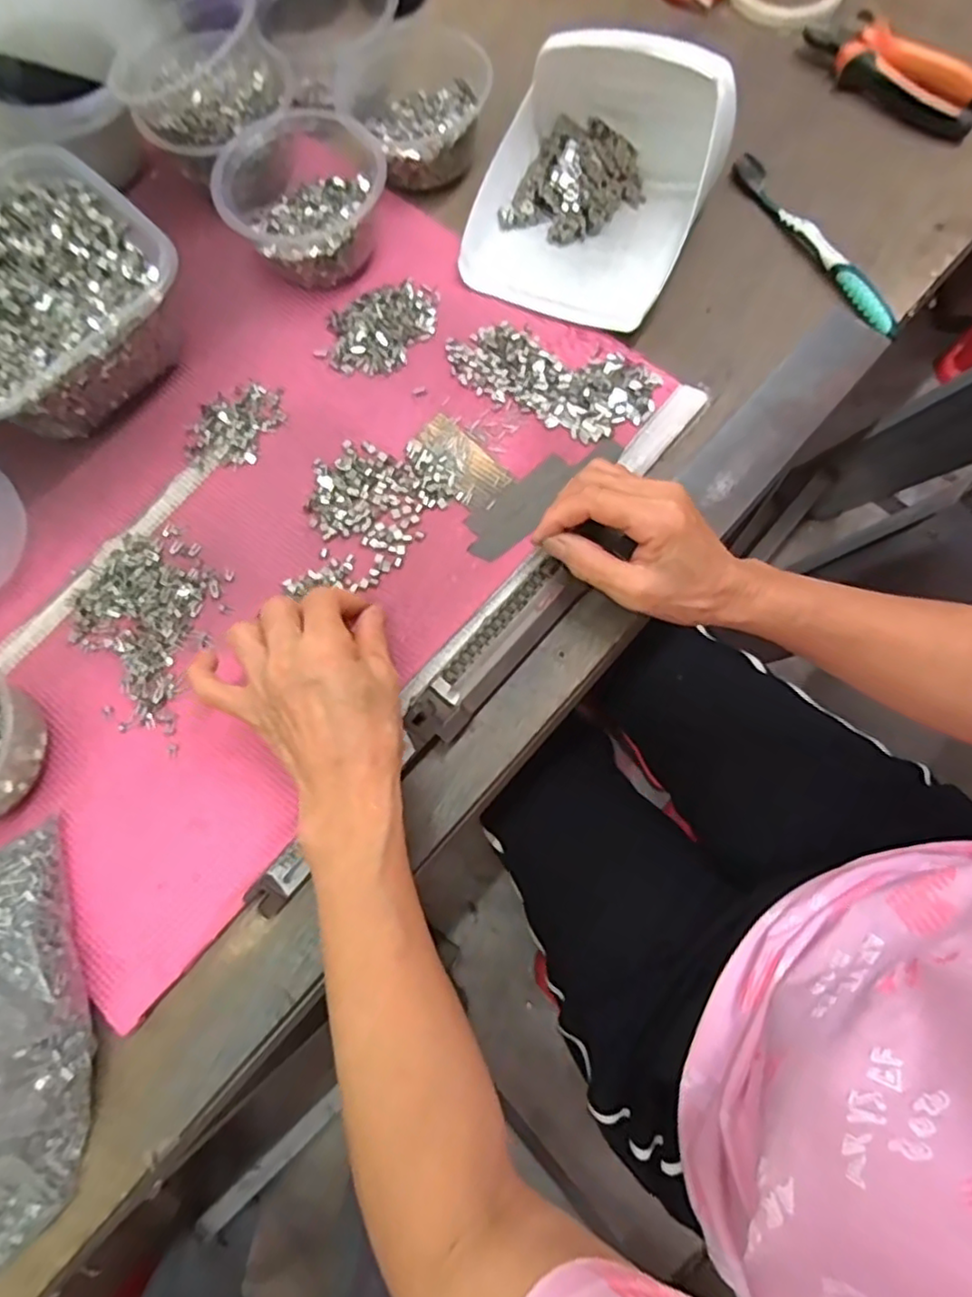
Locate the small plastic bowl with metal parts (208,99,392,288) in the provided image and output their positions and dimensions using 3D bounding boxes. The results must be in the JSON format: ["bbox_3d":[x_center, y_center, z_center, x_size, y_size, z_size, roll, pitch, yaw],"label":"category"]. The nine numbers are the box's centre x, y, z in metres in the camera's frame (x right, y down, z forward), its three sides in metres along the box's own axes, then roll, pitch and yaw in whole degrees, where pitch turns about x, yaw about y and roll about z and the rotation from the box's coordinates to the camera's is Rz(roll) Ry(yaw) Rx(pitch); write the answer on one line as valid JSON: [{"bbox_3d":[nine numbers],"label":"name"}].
[{"bbox_3d":[-0.133,-0.326,0.471,0.113,0.060,0.120,-1,74,3],"label":"small plastic bowl with metal parts"}]

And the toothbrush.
[{"bbox_3d":[0.239,-0.294,0.478,0.014,0.018,0.178,-30,74,-6],"label":"toothbrush"}]

